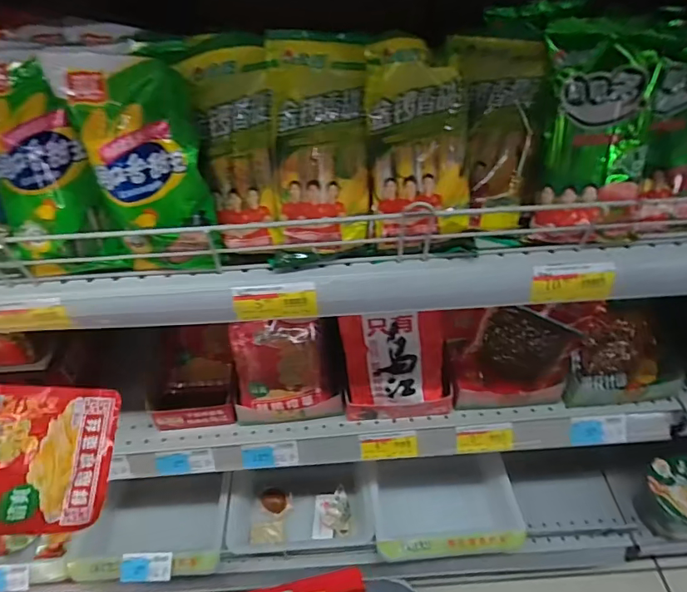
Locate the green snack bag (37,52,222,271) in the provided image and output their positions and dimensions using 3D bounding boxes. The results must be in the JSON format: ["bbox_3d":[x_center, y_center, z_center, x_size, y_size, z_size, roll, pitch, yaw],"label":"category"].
[{"bbox_3d":[-0.166,-0.102,0.407,0.092,0.184,0.038,4,47,6],"label":"green snack bag"}]

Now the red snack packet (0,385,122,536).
[{"bbox_3d":[-0.251,0.120,0.348,0.008,0.157,0.107,-2,78,47],"label":"red snack packet"}]

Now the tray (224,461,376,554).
[{"bbox_3d":[-0.072,0.378,0.856,0.252,0.089,0.149,-2,46,0],"label":"tray"}]

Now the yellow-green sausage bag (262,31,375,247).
[{"bbox_3d":[-0.019,-0.129,0.426,0.083,0.182,0.018,-6,22,-3],"label":"yellow-green sausage bag"}]

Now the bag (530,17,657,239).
[{"bbox_3d":[0.233,-0.148,0.436,0.101,0.187,0.045,-4,19,-2],"label":"bag"}]

